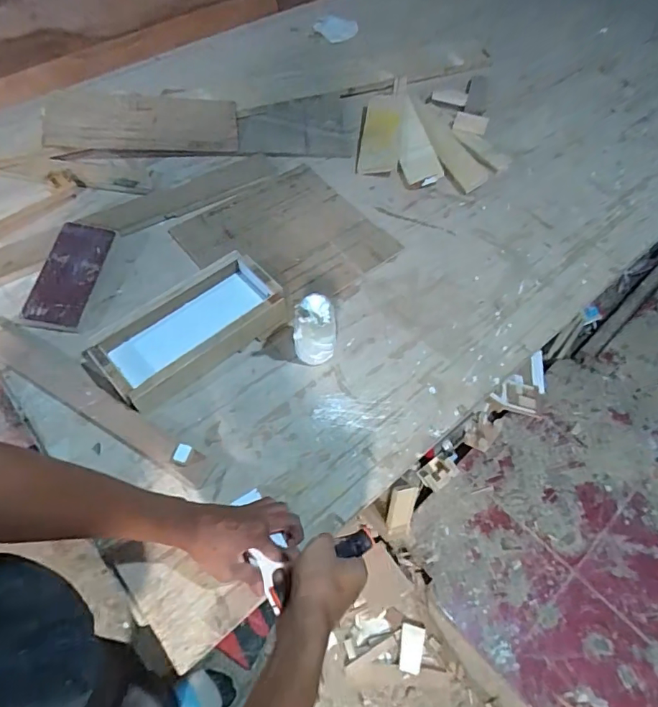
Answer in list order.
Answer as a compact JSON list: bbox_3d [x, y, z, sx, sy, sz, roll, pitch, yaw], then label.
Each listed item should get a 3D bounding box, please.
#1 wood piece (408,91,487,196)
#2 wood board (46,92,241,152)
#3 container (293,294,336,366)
[{"bbox_3d":[0.248,-0.460,1.000,0.073,0.025,0.286,-22,61,-14],"label":"wood piece"},{"bbox_3d":[-0.384,-0.479,0.966,0.374,0.022,0.142,-1,78,-12],"label":"wood board"},{"bbox_3d":[-0.021,-0.038,0.699,0.063,0.111,0.064,3,58,0],"label":"container"}]

